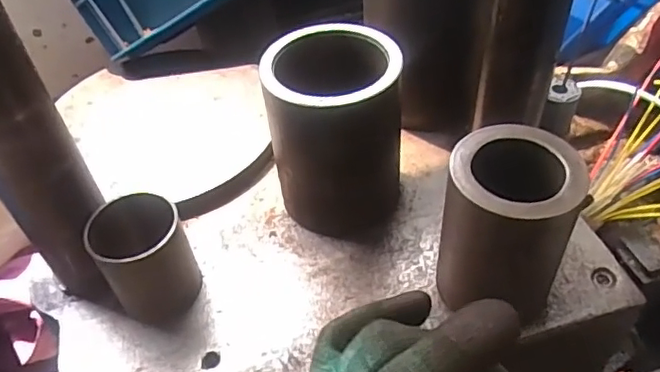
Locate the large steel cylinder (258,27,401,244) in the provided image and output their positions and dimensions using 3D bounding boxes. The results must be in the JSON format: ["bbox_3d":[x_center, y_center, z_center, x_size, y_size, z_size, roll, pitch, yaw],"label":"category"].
[{"bbox_3d":[0.007,-0.048,0.493,0.109,0.162,0.114,2,46,7],"label":"large steel cylinder"}]

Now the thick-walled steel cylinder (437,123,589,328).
[{"bbox_3d":[0.129,0.034,0.414,0.085,0.130,0.090,-3,46,3],"label":"thick-walled steel cylinder"}]

